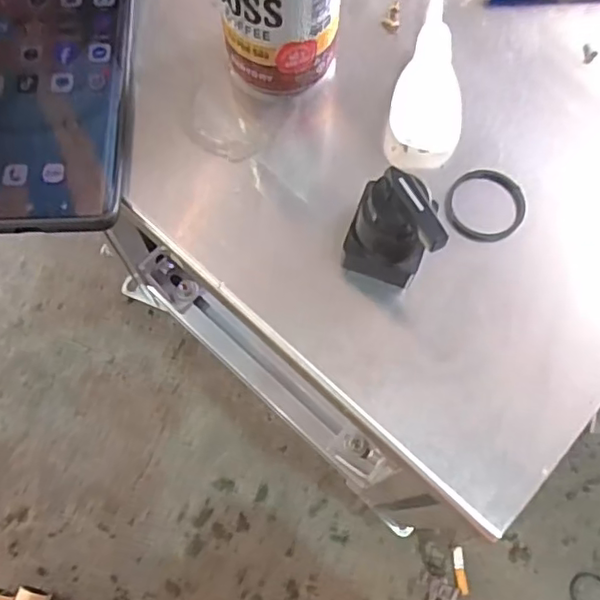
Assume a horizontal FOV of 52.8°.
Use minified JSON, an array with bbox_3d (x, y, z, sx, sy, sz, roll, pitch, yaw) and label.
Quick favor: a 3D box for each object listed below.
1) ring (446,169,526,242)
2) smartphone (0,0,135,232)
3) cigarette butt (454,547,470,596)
[{"bbox_3d":[0.083,-0.043,0.268,0.034,0.005,0.031,0,68,1],"label":"ring"},{"bbox_3d":[-0.120,-0.109,0.289,0.076,0.015,0.164,-1,68,0],"label":"smartphone"},{"bbox_3d":[0.145,0.243,0.543,0.010,0.010,0.039,-3,68,-1],"label":"cigarette butt"}]

